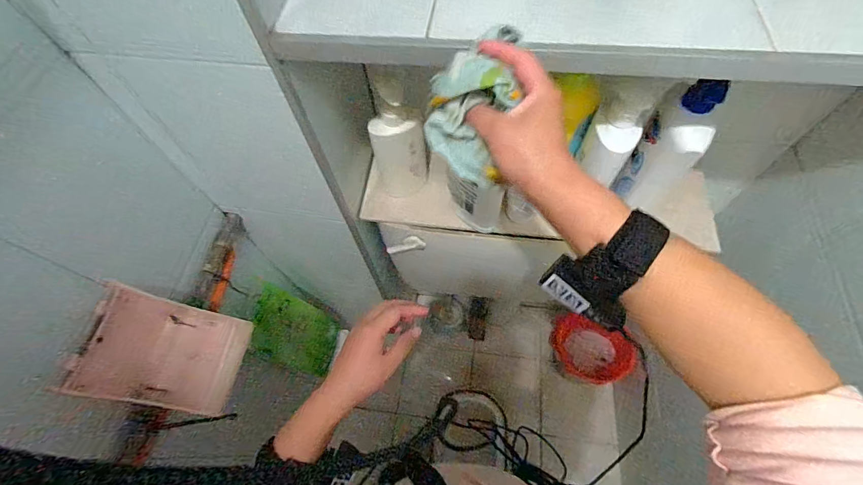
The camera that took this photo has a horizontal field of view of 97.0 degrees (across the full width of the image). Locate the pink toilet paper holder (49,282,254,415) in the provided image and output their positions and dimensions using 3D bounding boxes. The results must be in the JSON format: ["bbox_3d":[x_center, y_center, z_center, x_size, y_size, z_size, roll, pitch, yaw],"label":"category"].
[{"bbox_3d":[-0.360,0.145,0.517,0.136,0.152,0.144,11,63,9],"label":"pink toilet paper holder"}]

